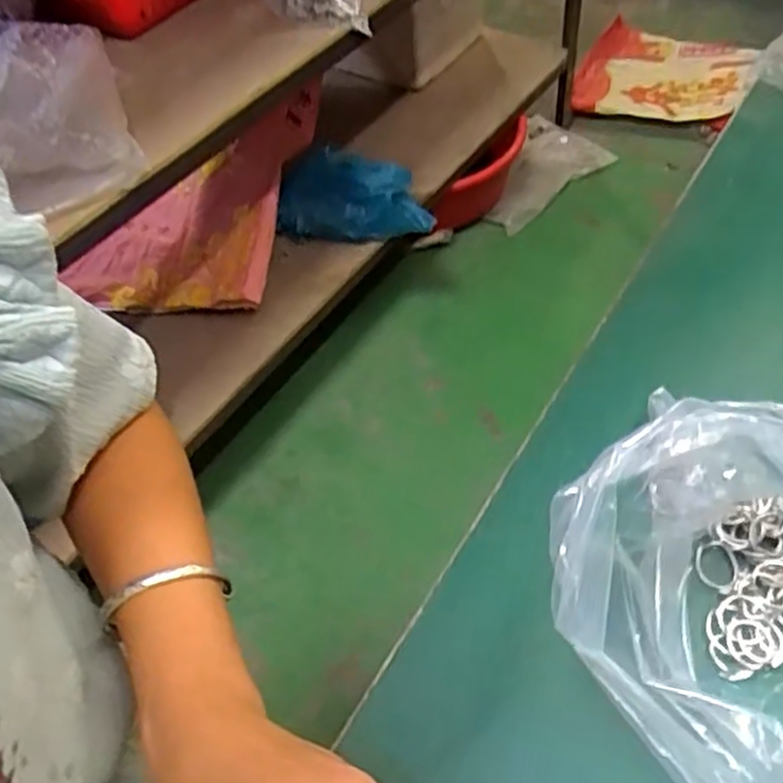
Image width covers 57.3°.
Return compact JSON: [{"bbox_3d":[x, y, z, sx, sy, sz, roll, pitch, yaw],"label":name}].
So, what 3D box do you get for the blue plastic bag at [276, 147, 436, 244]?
[{"bbox_3d":[-0.062,-0.333,1.232,0.260,0.109,0.137,15,56,18],"label":"blue plastic bag"}]

